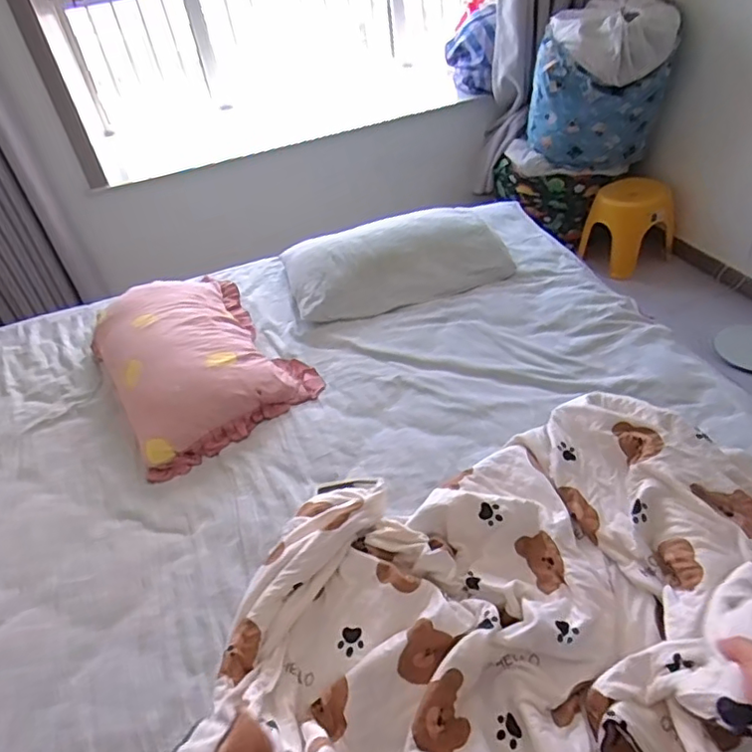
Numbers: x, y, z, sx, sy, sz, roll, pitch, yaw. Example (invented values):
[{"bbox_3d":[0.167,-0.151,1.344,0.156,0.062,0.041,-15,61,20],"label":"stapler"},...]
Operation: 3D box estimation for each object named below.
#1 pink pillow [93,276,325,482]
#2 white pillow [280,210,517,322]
[{"bbox_3d":[-0.481,-0.091,1.520,0.443,0.144,0.710,-26,44,-20],"label":"pink pillow"},{"bbox_3d":[0.055,-0.353,1.754,0.632,0.109,0.392,-14,41,-7],"label":"white pillow"}]

